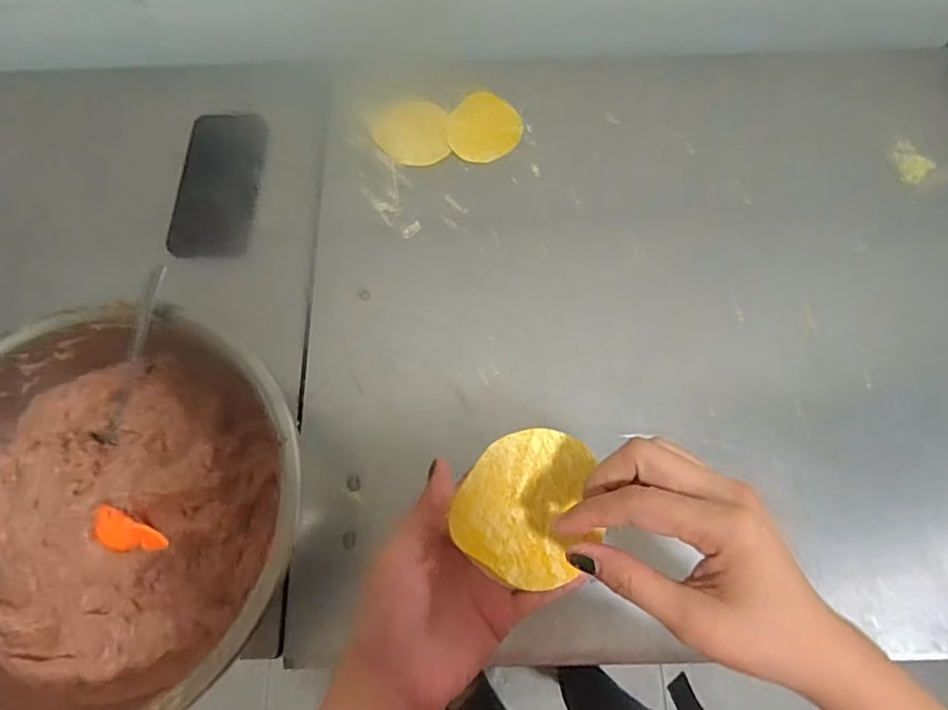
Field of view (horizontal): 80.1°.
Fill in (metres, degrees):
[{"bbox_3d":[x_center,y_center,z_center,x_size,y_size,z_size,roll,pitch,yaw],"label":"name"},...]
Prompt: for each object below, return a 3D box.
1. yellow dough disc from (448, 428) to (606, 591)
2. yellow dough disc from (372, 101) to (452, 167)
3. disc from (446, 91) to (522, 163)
[{"bbox_3d":[0.033,0.082,0.310,0.071,0.012,0.082,33,75,13],"label":"yellow dough disc"},{"bbox_3d":[-0.068,-0.240,0.607,0.079,0.004,0.084,-1,71,2],"label":"yellow dough disc"},{"bbox_3d":[0.009,-0.244,0.606,0.081,0.004,0.081,-1,71,2],"label":"disc"}]

